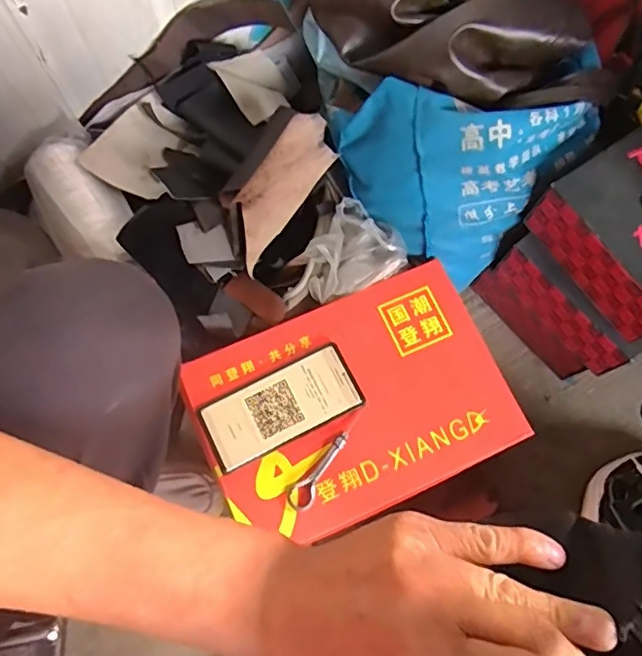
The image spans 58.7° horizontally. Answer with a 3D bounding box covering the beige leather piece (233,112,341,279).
[{"bbox_3d":[-0.045,-0.141,0.601,0.170,0.069,0.010,-52,43,17],"label":"beige leather piece"}]

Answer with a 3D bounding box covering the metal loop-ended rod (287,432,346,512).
[{"bbox_3d":[0.000,0.140,0.560,0.025,0.008,0.088,36,76,10],"label":"metal loop-ended rod"}]

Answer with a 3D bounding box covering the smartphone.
[{"bbox_3d":[-0.041,0.082,0.591,0.161,0.009,0.075,-26,75,-8],"label":"smartphone"}]

